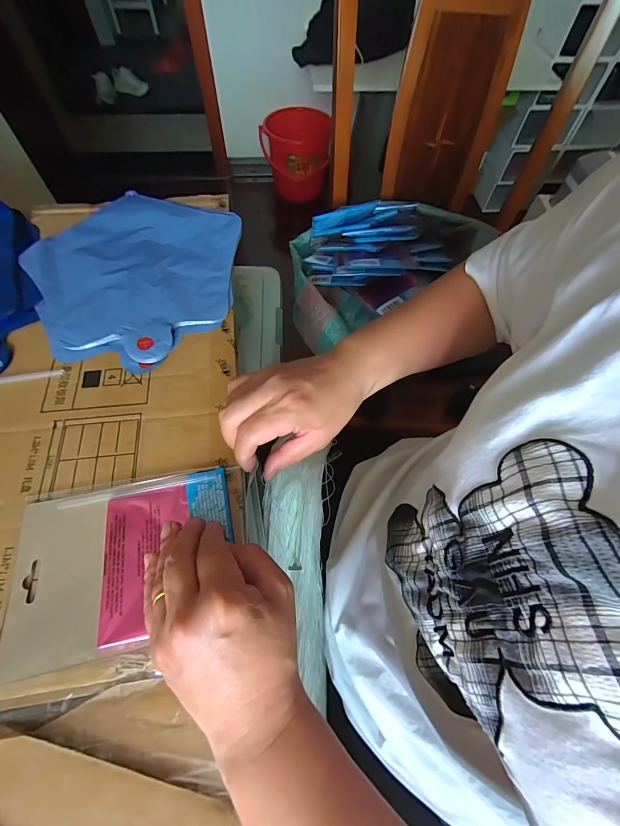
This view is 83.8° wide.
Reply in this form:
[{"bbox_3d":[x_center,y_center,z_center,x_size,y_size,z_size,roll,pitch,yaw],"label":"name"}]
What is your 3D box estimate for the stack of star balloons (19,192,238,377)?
[{"bbox_3d":[-0.197,-0.164,0.388,0.226,0.011,0.253,9,63,4],"label":"stack of star balloons"}]

